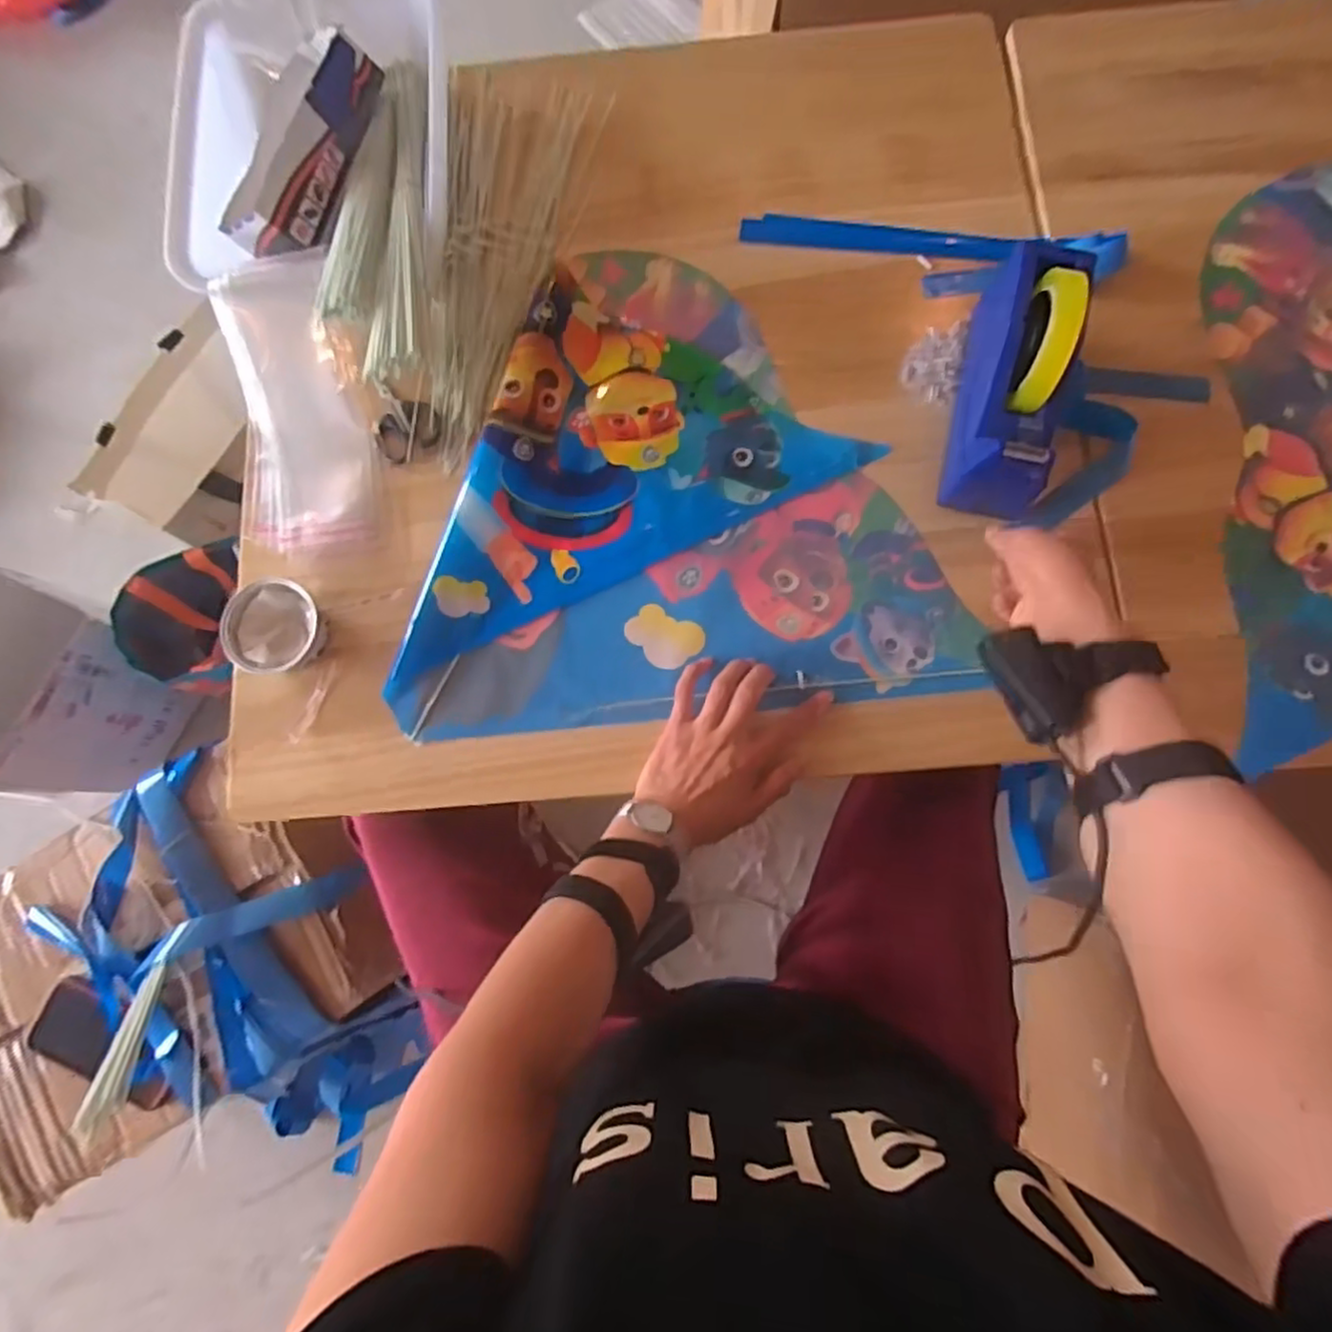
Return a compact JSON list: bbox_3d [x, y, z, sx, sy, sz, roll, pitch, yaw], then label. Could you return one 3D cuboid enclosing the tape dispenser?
[{"bbox_3d":[0.298,-0.242,0.593,0.073,0.125,0.208,11,79,3],"label":"tape dispenser"}]

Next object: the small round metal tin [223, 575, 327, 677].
[{"bbox_3d":[-0.344,-0.032,0.619,0.075,0.038,0.079,0,79,1],"label":"small round metal tin"}]

